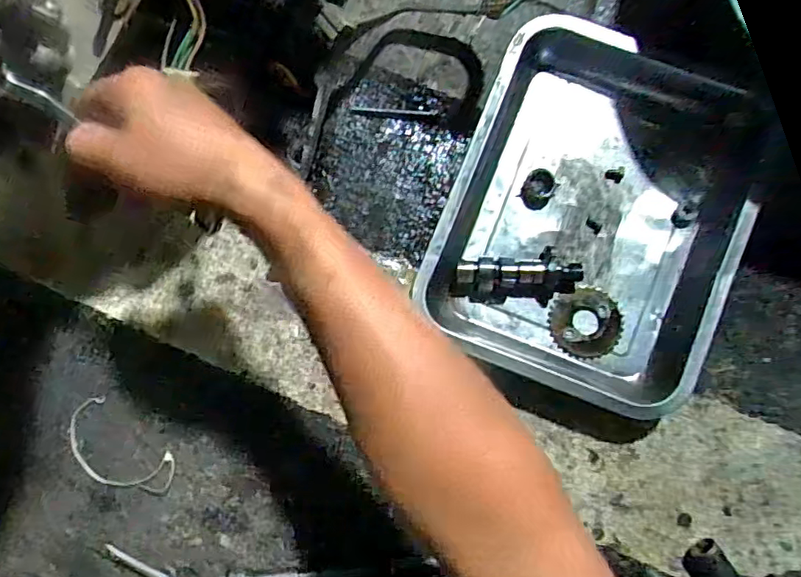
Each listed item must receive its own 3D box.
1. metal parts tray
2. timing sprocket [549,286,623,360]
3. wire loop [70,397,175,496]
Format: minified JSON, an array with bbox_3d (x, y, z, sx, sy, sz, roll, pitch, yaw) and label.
[{"bbox_3d":[0.166,-0.063,0.519,0.238,0.059,0.297,21,91,4],"label":"metal parts tray"},{"bbox_3d":[0.166,0.031,0.525,0.062,0.005,0.062,0,90,4],"label":"timing sprocket"},{"bbox_3d":[-0.267,0.157,0.554,0.116,0.004,0.066,37,92,4],"label":"wire loop"}]

